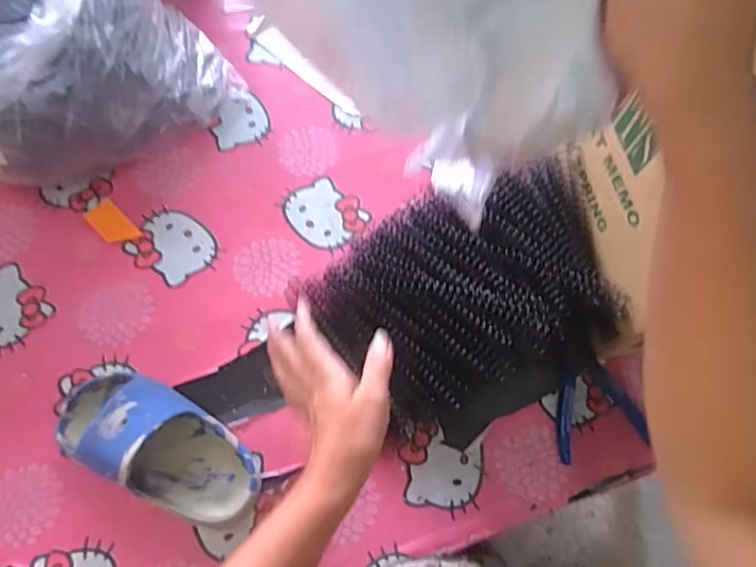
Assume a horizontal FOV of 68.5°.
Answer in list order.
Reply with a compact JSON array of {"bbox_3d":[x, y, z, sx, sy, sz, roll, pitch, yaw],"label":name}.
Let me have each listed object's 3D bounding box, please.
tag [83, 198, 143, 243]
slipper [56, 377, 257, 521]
[{"bbox_3d":[-0.268,-0.060,0.560,0.030,0.004,0.059,-41,73,-19],"label":"tag"},{"bbox_3d":[-0.182,0.131,0.456,0.175,0.062,0.078,26,69,7],"label":"slipper"}]

